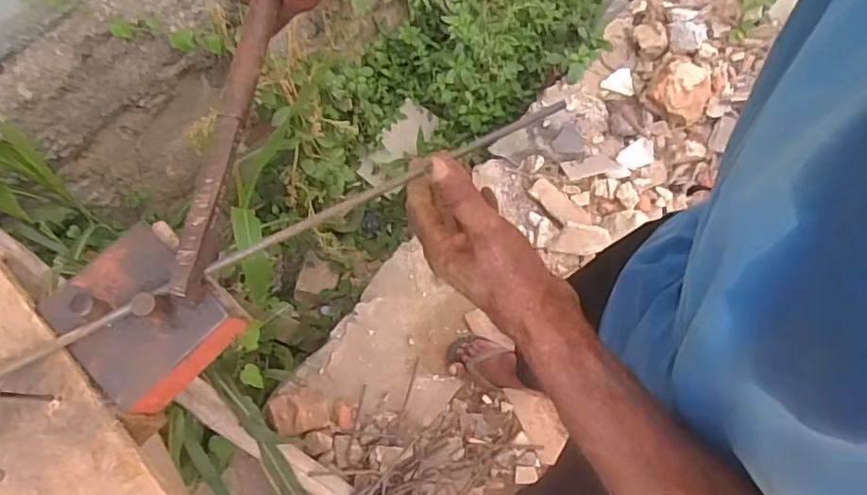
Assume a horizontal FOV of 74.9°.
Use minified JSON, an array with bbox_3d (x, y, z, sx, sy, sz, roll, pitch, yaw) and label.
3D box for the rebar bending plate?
[{"bbox_3d":[-0.198,0.047,0.386,0.106,0.057,0.096,39,76,14],"label":"rebar bending plate"}]

